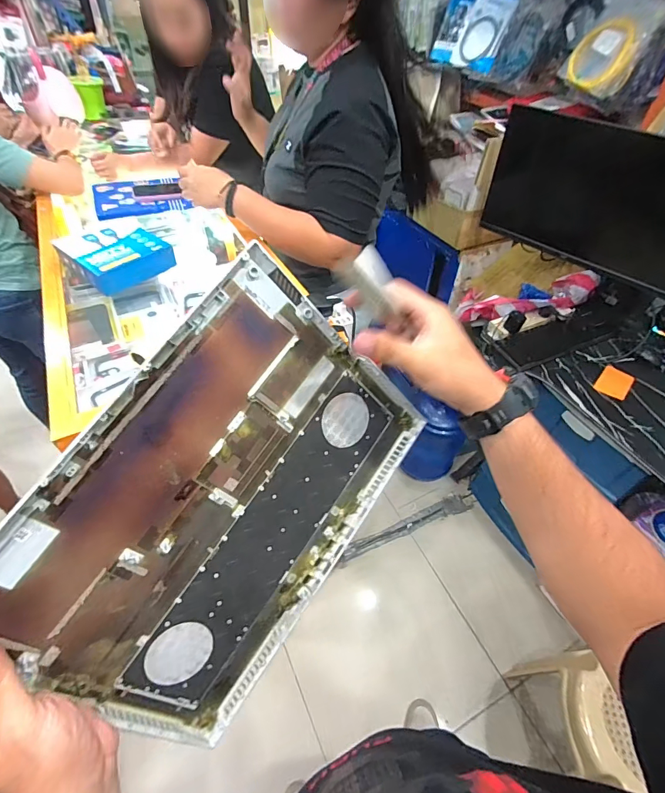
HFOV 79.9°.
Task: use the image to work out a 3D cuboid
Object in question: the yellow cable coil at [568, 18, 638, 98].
[{"bbox_3d":[0.721,-0.908,1.061,0.053,0.150,0.189,-2,55,-30],"label":"yellow cable coil"}]

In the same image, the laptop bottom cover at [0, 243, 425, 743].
[{"bbox_3d":[-0.087,0.091,0.338,0.350,0.251,0.010,-53,31,-13],"label":"laptop bottom cover"}]

